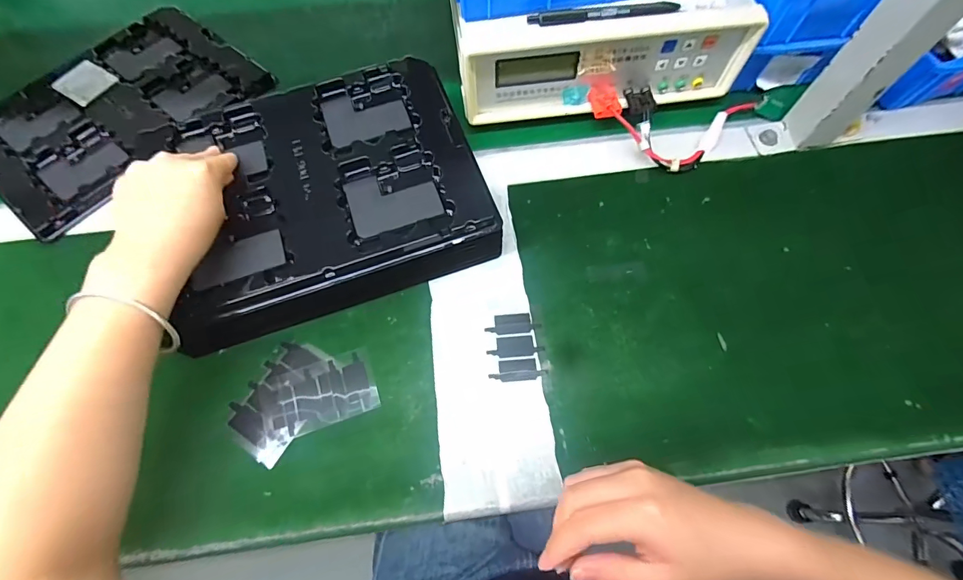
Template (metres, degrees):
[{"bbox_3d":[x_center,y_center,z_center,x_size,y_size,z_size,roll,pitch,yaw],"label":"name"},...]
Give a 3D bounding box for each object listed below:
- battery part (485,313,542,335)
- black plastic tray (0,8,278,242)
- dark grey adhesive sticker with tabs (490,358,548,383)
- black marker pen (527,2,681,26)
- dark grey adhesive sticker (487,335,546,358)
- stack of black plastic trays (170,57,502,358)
[{"bbox_3d":[0.028,0.030,0.379,0.047,0.004,0.018,-6,68,-1],"label":"battery part"},{"bbox_3d":[-0.420,-0.212,0.484,0.212,0.014,0.290,38,73,15],"label":"black plastic tray"},{"bbox_3d":[0.032,0.069,0.361,0.049,0.004,0.019,-4,68,-1],"label":"dark grey adhesive sticker with tabs"},{"bbox_3d":[0.112,-0.254,0.382,0.136,0.011,0.013,-4,68,-1],"label":"black marker pen"},{"bbox_3d":[0.031,0.050,0.370,0.047,0.004,0.019,-4,68,-1],"label":"dark grey adhesive sticker"},{"bbox_3d":[-0.148,-0.086,0.394,0.284,0.064,0.225,-18,69,-6],"label":"stack of black plastic trays"}]

